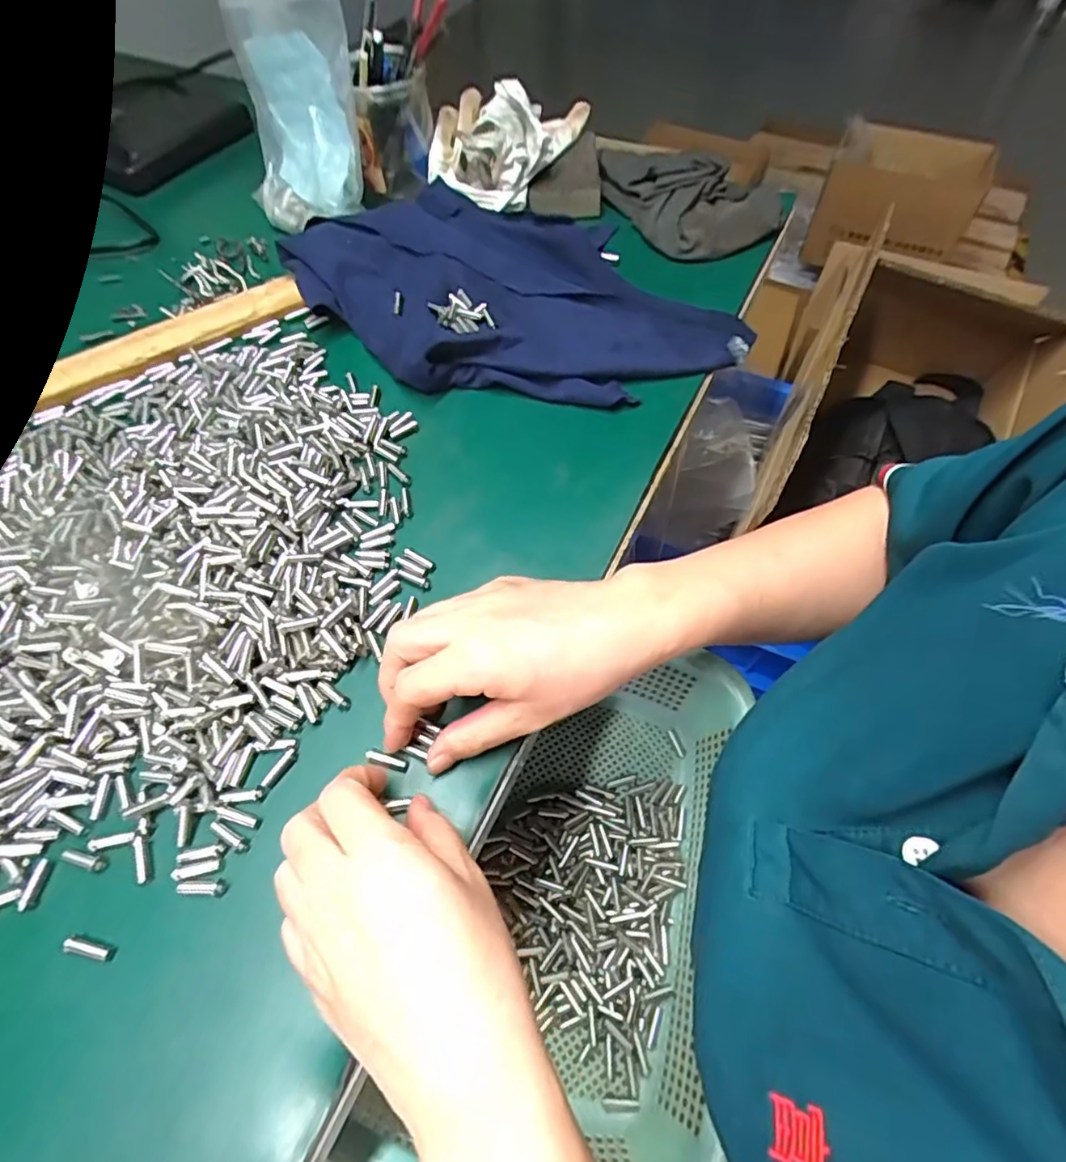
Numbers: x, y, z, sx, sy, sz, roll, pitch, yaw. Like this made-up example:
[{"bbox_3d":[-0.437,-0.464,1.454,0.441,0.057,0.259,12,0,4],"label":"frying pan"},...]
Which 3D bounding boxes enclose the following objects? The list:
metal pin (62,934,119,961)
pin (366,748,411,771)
[{"bbox_3d":[-0.195,0.161,0.264,0.023,0.006,0.007,10,60,8],"label":"metal pin"},{"bbox_3d":[-0.073,0.090,0.303,0.022,0.004,0.007,20,62,-1],"label":"pin"}]

